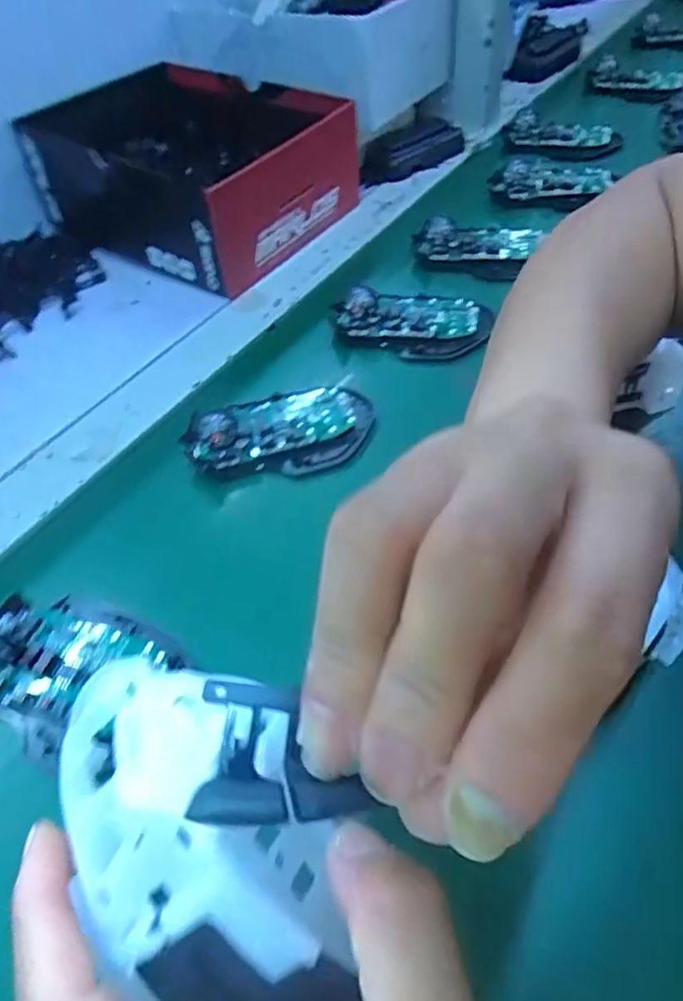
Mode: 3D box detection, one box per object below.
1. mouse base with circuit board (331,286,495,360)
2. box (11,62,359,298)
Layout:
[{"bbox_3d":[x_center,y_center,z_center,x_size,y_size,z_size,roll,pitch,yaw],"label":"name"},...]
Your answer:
[{"bbox_3d":[0.051,-0.136,0.440,0.109,0.026,0.063,16,49,19],"label":"mouse base with circuit board"},{"bbox_3d":[-0.149,-0.312,0.570,0.283,0.097,0.200,26,53,26],"label":"box"}]

